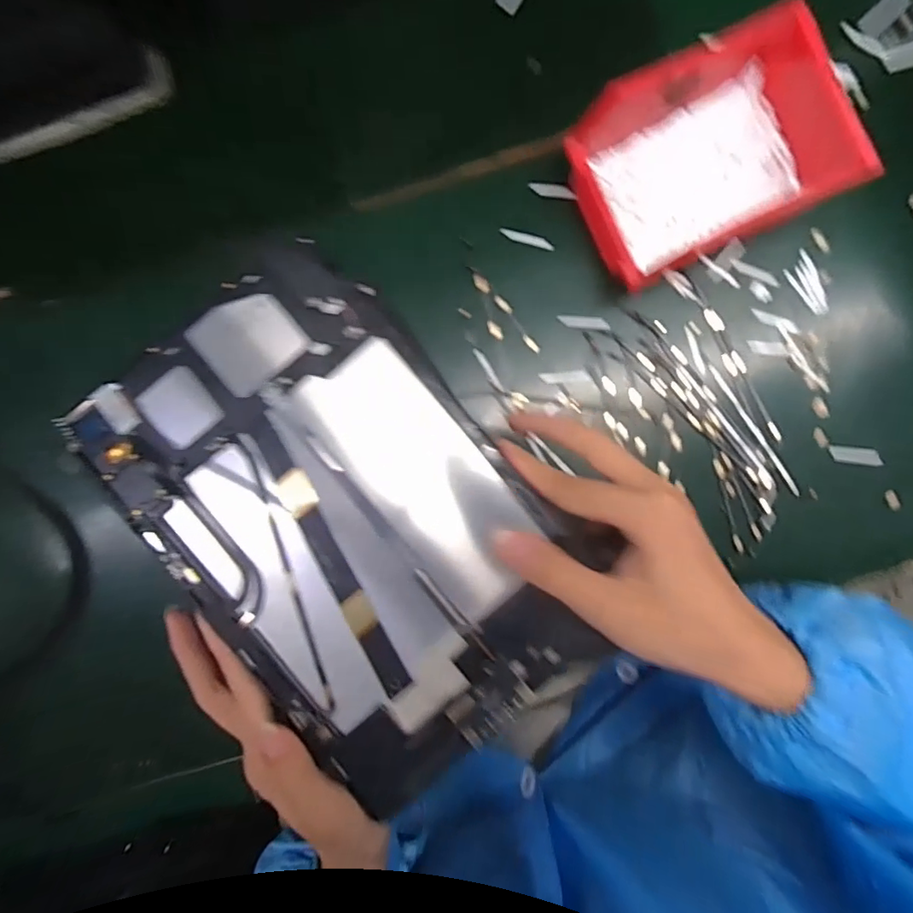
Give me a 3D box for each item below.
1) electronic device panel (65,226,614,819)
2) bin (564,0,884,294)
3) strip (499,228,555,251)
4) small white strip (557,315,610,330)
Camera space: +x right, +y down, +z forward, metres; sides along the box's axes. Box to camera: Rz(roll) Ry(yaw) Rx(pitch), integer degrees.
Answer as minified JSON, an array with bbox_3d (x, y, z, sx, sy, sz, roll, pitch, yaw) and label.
[{"bbox_3d":[-0.048,0.029,0.254,0.160,0.014,0.233,-39,91,2],"label":"electronic device panel"},{"bbox_3d":[0.151,-0.185,0.342,0.139,0.072,0.115,-23,89,3],"label":"bin"},{"bbox_3d":[0.051,-0.154,0.385,0.038,0.004,0.007,15,92,1],"label":"strip"},{"bbox_3d":[0.090,-0.095,0.383,0.036,0.004,0.009,5,90,3],"label":"small white strip"}]

